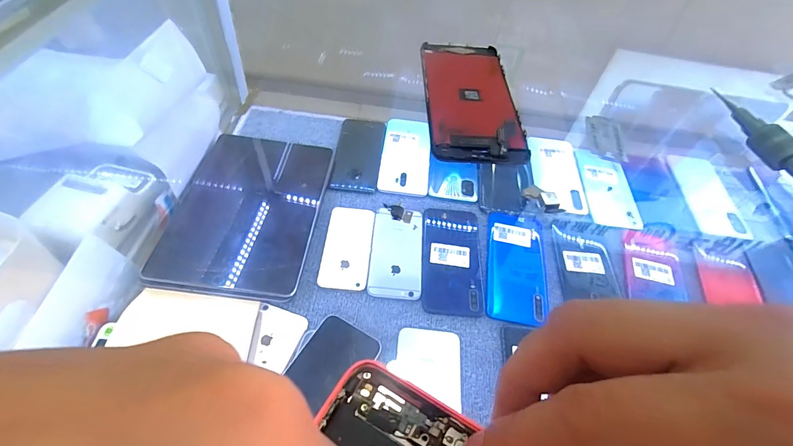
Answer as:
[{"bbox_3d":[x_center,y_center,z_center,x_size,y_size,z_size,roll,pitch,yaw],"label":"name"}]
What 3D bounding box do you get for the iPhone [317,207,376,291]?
[{"bbox_3d":[-0.063,0.031,0.493,0.059,0.009,0.121,6,53,-1],"label":"iPhone"}]

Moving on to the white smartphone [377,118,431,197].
[{"bbox_3d":[0.015,-0.104,0.595,0.074,0.013,0.144,7,53,0],"label":"white smartphone"}]

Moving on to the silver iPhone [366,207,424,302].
[{"bbox_3d":[0.001,0.037,0.492,0.065,0.006,0.129,6,53,-1],"label":"silver iPhone"}]

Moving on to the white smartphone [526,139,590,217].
[{"bbox_3d":[0.253,-0.080,0.601,0.077,0.006,0.156,8,53,1],"label":"white smartphone"}]

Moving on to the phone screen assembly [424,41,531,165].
[{"bbox_3d":[0.047,-0.083,0.241,0.055,0.008,0.119,2,53,-4],"label":"phone screen assembly"}]

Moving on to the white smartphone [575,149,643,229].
[{"bbox_3d":[0.332,-0.058,0.588,0.079,0.011,0.153,6,53,-1],"label":"white smartphone"}]

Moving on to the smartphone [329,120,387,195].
[{"bbox_3d":[-0.059,-0.110,0.598,0.071,0.006,0.155,7,53,0],"label":"smartphone"}]

